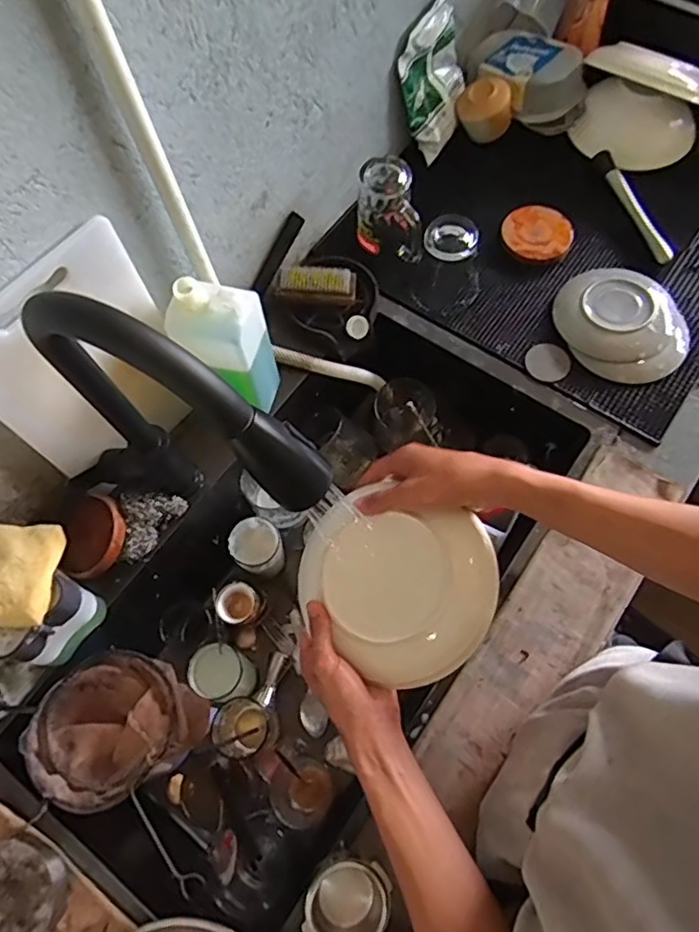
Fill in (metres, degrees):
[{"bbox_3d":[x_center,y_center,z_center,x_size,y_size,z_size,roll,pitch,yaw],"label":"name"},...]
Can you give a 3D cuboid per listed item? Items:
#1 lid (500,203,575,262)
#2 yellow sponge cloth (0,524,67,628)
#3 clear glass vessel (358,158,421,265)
[{"bbox_3d":[0.275,-0.344,0.871,0.095,0.014,0.105,-41,71,-13],"label":"lid"},{"bbox_3d":[-0.346,0.109,0.588,0.107,0.022,0.102,-3,67,2],"label":"yellow sponge cloth"},{"bbox_3d":[0.057,-0.345,0.818,0.086,0.127,0.085,2,67,4],"label":"clear glass vessel"}]

